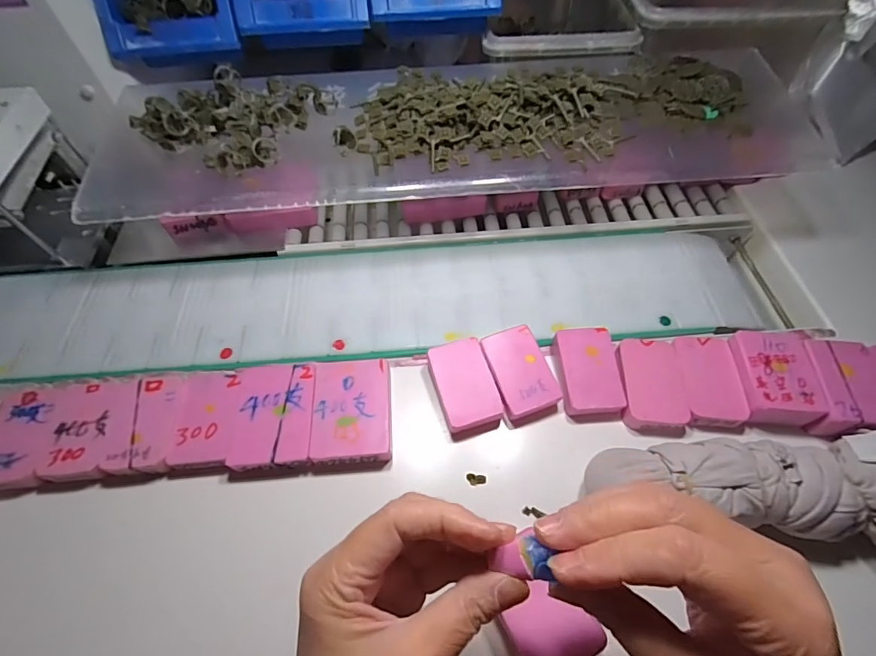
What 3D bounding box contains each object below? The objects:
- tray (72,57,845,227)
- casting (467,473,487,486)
[{"bbox_3d":[0.015,-0.182,0.372,0.559,0.046,0.162,-4,55,-3],"label":"tray"},{"bbox_3d":[0.028,0.111,0.313,0.015,0.004,0.008,0,55,0],"label":"casting"}]

